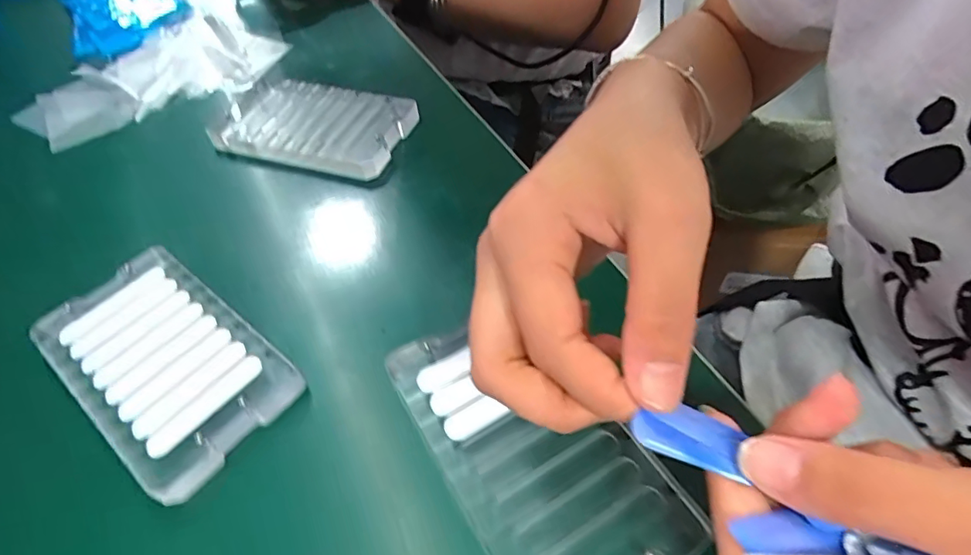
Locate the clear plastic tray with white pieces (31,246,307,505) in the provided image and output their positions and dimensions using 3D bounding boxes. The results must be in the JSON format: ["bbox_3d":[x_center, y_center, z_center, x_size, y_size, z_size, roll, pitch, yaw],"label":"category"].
[{"bbox_3d":[-0.146,0.037,0.242,0.121,0.014,0.068,31,60,27],"label":"clear plastic tray with white pieces"}]

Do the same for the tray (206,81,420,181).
[{"bbox_3d":[-0.118,-0.102,0.345,0.134,0.012,0.067,14,54,16],"label":"tray"}]

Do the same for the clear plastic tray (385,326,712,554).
[{"bbox_3d":[0.016,0.062,0.204,0.066,0.009,0.123,-28,54,-16],"label":"clear plastic tray"}]

